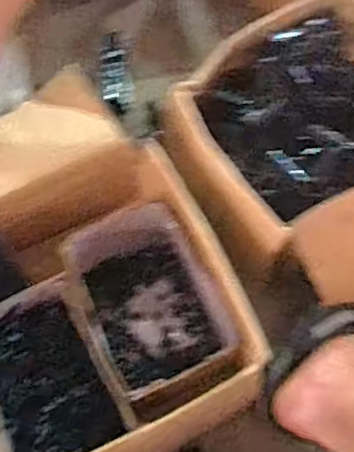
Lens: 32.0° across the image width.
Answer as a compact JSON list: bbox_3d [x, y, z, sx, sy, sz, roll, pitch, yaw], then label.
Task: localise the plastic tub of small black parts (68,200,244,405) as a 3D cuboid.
[{"bbox_3d":[-0.032,0.093,0.748,0.146,0.102,0.213,-23,65,-9],"label":"plastic tub of small black parts"}]

